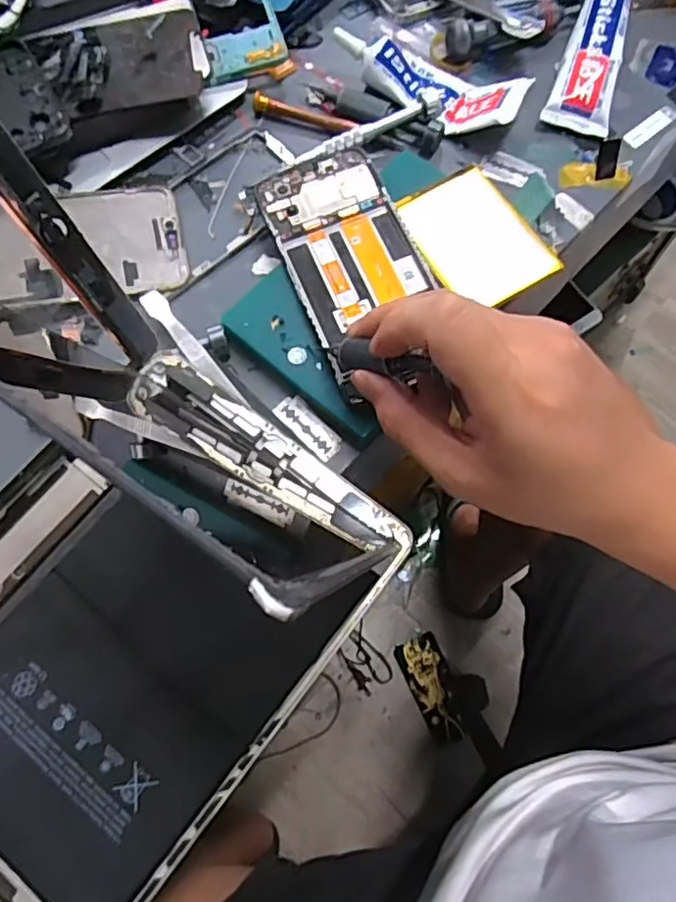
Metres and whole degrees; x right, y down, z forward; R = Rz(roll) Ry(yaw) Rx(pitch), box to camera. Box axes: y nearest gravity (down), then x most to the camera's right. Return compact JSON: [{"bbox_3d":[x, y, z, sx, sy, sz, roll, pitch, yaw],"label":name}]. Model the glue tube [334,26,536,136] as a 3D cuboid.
[{"bbox_3d":[0.061,-0.245,0.403,0.126,0.025,0.046,29,72,10],"label":"glue tube"}]

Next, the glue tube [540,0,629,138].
[{"bbox_3d":[0.177,-0.275,0.415,0.041,0.022,0.129,20,70,7],"label":"glue tube"}]

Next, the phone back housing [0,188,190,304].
[{"bbox_3d":[-0.169,-0.120,0.359,0.152,0.010,0.074,-8,71,-10],"label":"phone back housing"}]

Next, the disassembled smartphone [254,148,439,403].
[{"bbox_3d":[0.010,-0.105,0.345,0.071,0.007,0.153,-21,74,-4],"label":"disassembled smartphone"}]

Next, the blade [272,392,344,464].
[{"bbox_3d":[-0.015,-0.013,0.338,0.017,0.004,0.042,-42,75,-14],"label":"blade"}]

